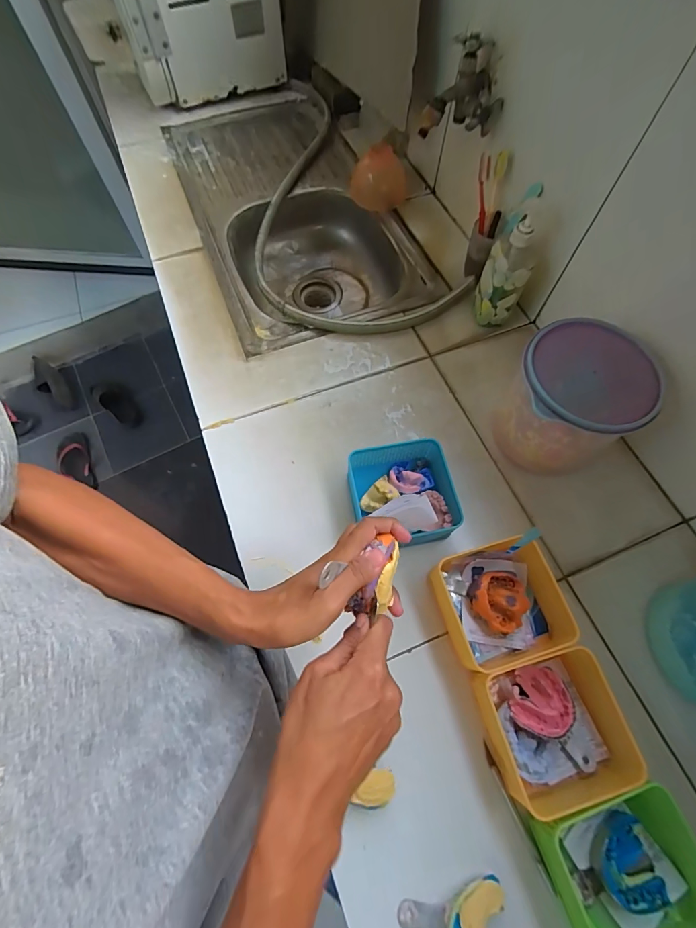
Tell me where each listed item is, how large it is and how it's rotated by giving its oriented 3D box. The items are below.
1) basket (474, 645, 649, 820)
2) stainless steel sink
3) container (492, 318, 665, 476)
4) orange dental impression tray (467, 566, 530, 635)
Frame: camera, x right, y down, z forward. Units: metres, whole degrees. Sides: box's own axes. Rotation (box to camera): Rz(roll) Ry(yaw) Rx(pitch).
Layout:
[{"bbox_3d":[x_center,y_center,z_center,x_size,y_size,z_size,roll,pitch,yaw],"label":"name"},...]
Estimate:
[{"bbox_3d":[0.232,0.285,0.445,0.152,0.067,0.134,-14,67,-6],"label":"basket"},{"bbox_3d":[-0.131,-0.539,0.907,0.394,0.150,0.750,-21,68,-9],"label":"stainless steel sink"},{"bbox_3d":[0.298,-0.082,0.556,0.148,0.166,0.149,0,66,0],"label":"container"},{"bbox_3d":[0.189,0.170,0.498,0.072,0.024,0.072,17,67,7],"label":"orange dental impression tray"}]

